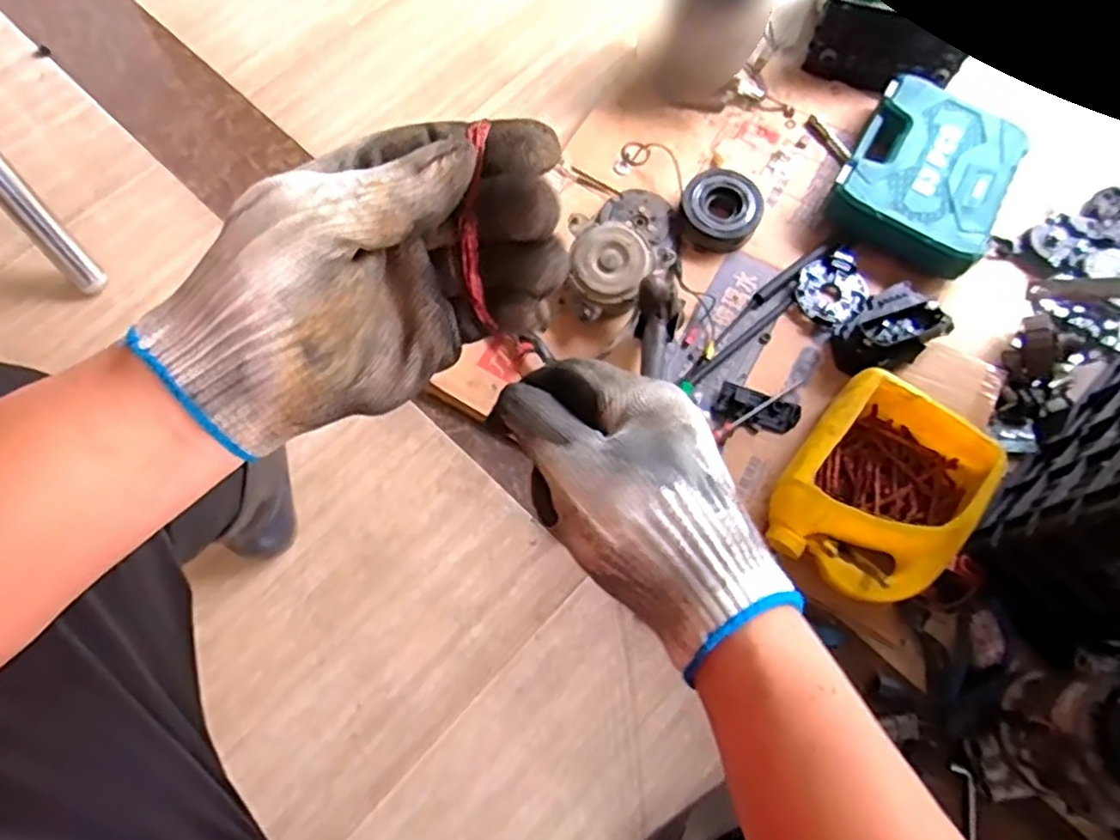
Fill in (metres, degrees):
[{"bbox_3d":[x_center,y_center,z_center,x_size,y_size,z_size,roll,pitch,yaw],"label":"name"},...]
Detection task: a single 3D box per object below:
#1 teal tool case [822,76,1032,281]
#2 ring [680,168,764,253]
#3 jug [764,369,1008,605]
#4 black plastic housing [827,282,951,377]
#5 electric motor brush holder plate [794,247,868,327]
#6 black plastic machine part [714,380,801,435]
[{"bbox_3d":[0.463,-0.309,0.879,0.187,0.069,0.227,29,73,9],"label":"teal tool case"},{"bbox_3d":[0.209,-0.272,0.888,0.096,0.037,0.101,0,71,-1],"label":"ring"},{"bbox_3d":[0.331,0.076,0.726,0.169,0.089,0.215,36,75,11],"label":"jug"},{"bbox_3d":[0.374,-0.100,0.803,0.124,0.069,0.085,-27,74,-9],"label":"black plastic housing"},{"bbox_3d":[0.335,-0.162,0.850,0.083,0.022,0.101,34,74,10],"label":"electric motor brush holder plate"},{"bbox_3d":[0.229,-0.012,0.796,0.091,0.019,0.046,22,72,7],"label":"black plastic machine part"}]

